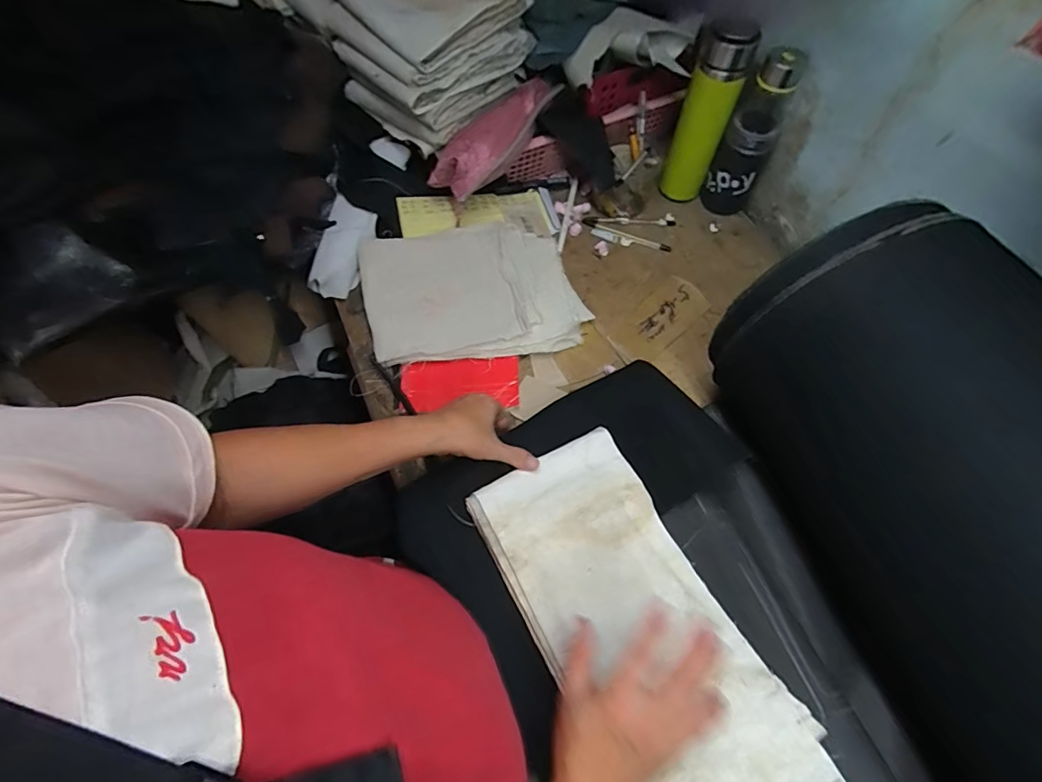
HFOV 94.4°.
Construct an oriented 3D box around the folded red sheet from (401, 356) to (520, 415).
[{"bbox_3d":[-0.075,-0.010,0.602,0.143,0.013,0.065,-3,64,-1],"label":"folded red sheet"}]

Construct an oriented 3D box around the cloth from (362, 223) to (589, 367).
[{"bbox_3d":[-0.068,-0.135,0.649,0.274,0.043,0.200,-8,64,-3],"label":"cloth"}]

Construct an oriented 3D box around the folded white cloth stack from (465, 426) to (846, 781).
[{"bbox_3d":[0.111,0.224,0.445,0.170,0.031,0.375,-30,69,-13],"label":"folded white cloth stack"}]

